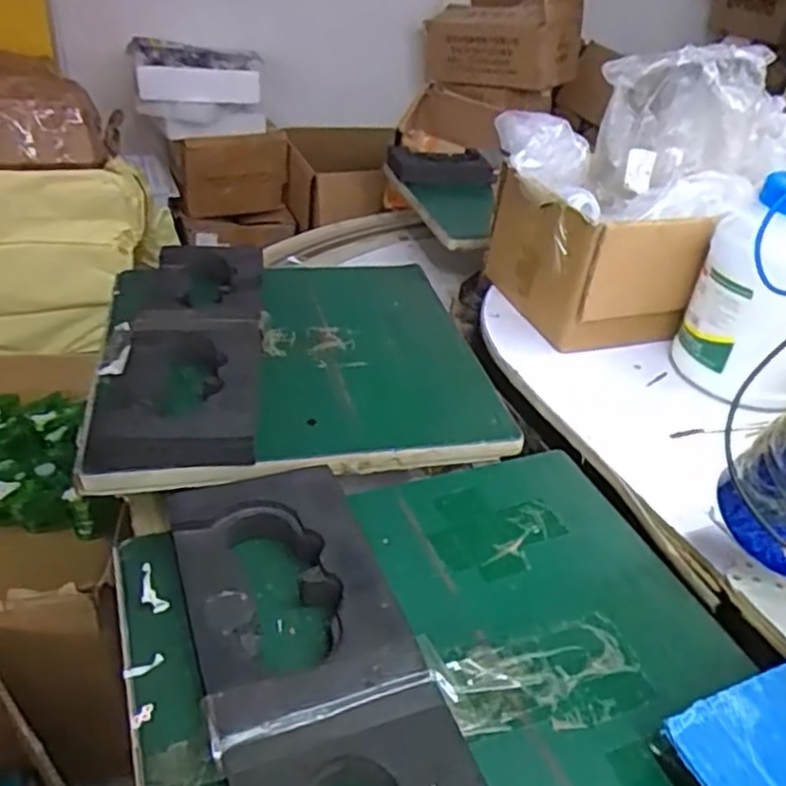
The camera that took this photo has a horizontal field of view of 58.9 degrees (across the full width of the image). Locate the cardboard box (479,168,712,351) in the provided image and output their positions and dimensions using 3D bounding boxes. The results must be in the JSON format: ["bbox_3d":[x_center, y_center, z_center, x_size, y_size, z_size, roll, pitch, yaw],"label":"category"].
[{"bbox_3d":[0.226,-0.163,0.838,0.142,0.157,0.238,-8,37,-17],"label":"cardboard box"}]

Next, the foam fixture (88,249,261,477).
[{"bbox_3d":[-0.222,-0.061,0.741,0.161,0.047,0.401,-3,36,-11],"label":"foam fixture"}]

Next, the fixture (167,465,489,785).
[{"bbox_3d":[-0.038,0.190,0.404,0.126,0.039,0.393,-11,38,-21],"label":"fixture"}]

